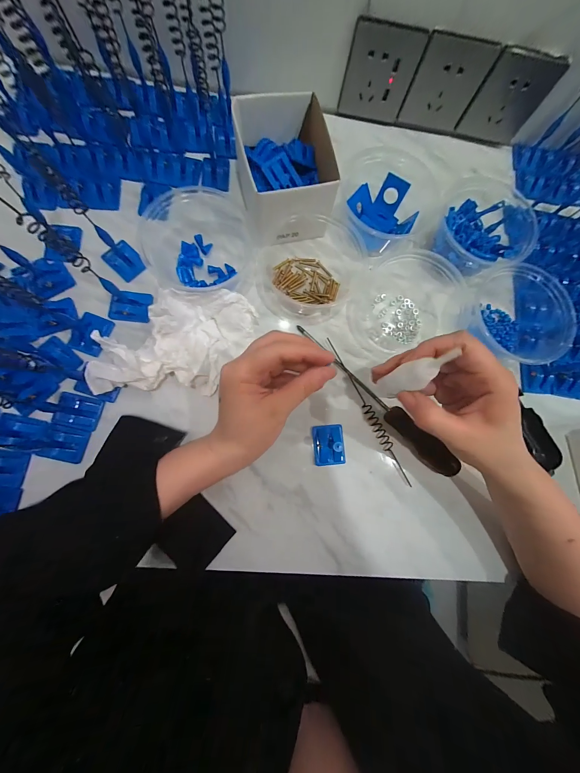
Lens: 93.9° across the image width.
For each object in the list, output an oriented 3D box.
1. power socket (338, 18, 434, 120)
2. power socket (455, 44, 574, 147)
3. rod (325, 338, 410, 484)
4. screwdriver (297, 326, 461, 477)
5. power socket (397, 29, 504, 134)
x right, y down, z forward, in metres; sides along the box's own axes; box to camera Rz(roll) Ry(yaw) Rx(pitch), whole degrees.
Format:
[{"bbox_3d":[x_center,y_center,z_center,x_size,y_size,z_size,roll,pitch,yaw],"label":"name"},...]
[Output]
[{"bbox_3d":[0.115,-0.396,0.345,0.086,0.083,0.017,7,80,-4],"label":"power socket"},{"bbox_3d":[0.286,-0.377,0.356,0.086,0.087,0.016,7,80,-4],"label":"power socket"},{"bbox_3d":[0.090,0.029,0.317,0.012,0.011,0.188,-30,85,-9],"label":"rod"},{"bbox_3d":[0.096,0.013,0.313,0.026,0.025,0.234,-44,82,-8],"label":"screwdriver"},{"bbox_3d":[0.200,-0.388,0.352,0.087,0.086,0.016,8,80,-4],"label":"power socket"}]

